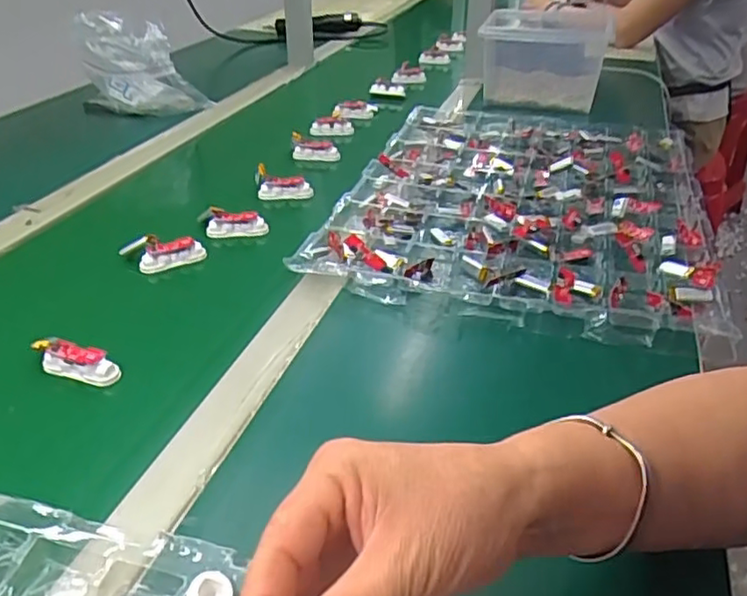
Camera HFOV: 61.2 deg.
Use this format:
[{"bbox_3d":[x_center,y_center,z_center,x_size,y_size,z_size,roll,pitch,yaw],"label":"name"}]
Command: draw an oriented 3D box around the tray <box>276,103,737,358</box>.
[{"bbox_3d":[0.174,-0.122,0.717,0.367,0.035,0.518,11,36,14],"label":"tray"}]

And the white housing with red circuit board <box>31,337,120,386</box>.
[{"bbox_3d":[-0.221,0.046,0.469,0.066,0.027,0.011,15,7,8],"label":"white housing with red circuit board"}]

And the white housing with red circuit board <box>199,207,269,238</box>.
[{"bbox_3d":[-0.145,-0.077,0.655,0.067,0.029,0.019,0,35,-1],"label":"white housing with red circuit board"}]

